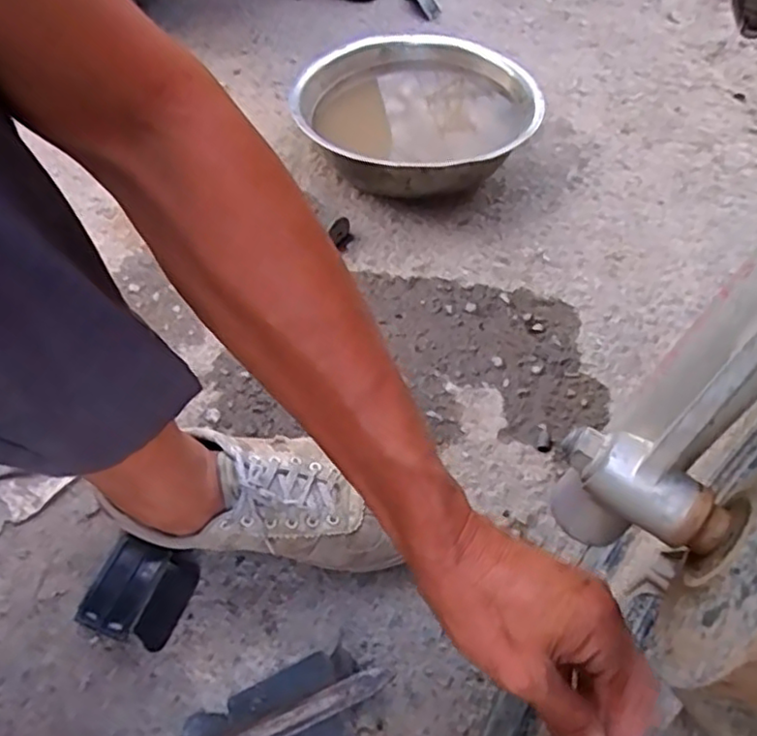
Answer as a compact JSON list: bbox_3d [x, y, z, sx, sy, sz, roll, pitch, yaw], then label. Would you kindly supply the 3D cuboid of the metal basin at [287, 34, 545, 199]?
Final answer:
[{"bbox_3d":[0.057,-0.298,0.793,0.251,0.095,0.279,-18,57,-11],"label":"metal basin"}]

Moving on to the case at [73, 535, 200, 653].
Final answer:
[{"bbox_3d":[-0.188,0.172,0.508,0.073,0.041,0.075,14,57,11],"label":"case"}]

